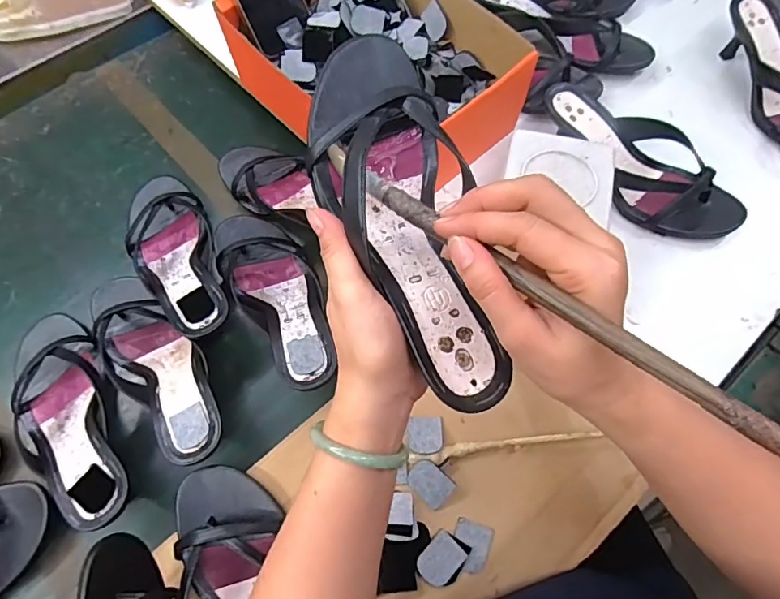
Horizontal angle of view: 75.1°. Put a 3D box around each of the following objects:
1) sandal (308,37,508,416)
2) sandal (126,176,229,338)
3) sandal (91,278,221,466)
[{"bbox_3d":[0.007,-0.052,0.306,0.086,0.059,0.237,-16,76,-4],"label":"sandal"},{"bbox_3d":[-0.233,-0.050,0.548,0.091,0.051,0.240,-28,54,-9],"label":"sandal"},{"bbox_3d":[-0.230,0.055,0.498,0.080,0.053,0.246,-40,56,-14],"label":"sandal"}]

